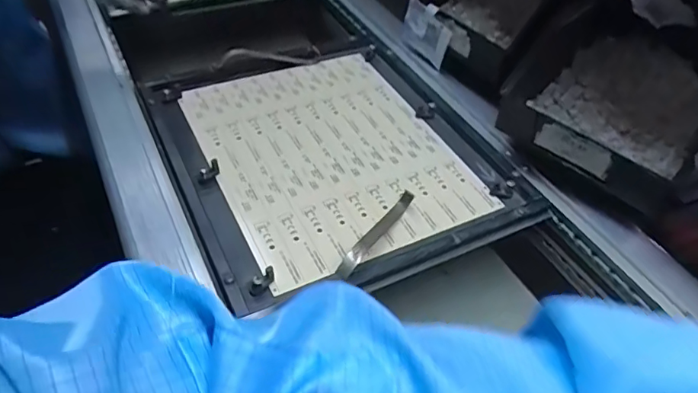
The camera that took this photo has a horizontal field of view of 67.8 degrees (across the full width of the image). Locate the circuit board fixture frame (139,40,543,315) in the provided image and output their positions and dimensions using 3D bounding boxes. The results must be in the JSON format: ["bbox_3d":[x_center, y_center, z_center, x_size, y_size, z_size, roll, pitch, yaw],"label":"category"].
[{"bbox_3d":[-0.025,-0.047,0.482,0.263,0.031,0.303,-19,51,-22],"label":"circuit board fixture frame"}]

